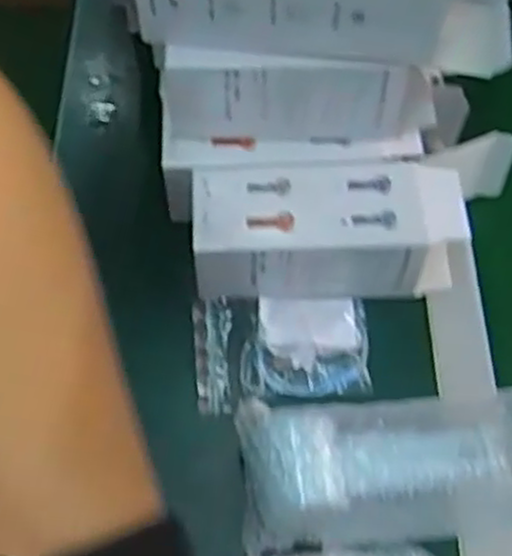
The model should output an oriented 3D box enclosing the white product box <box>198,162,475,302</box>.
[{"bbox_3d":[0.050,-0.034,0.572,0.185,0.071,0.072,-2,59,-3],"label":"white product box"}]

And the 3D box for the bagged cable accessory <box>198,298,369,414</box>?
[{"bbox_3d":[0.018,0.050,0.563,0.123,0.015,0.083,-5,59,-4],"label":"bagged cable accessory"}]

